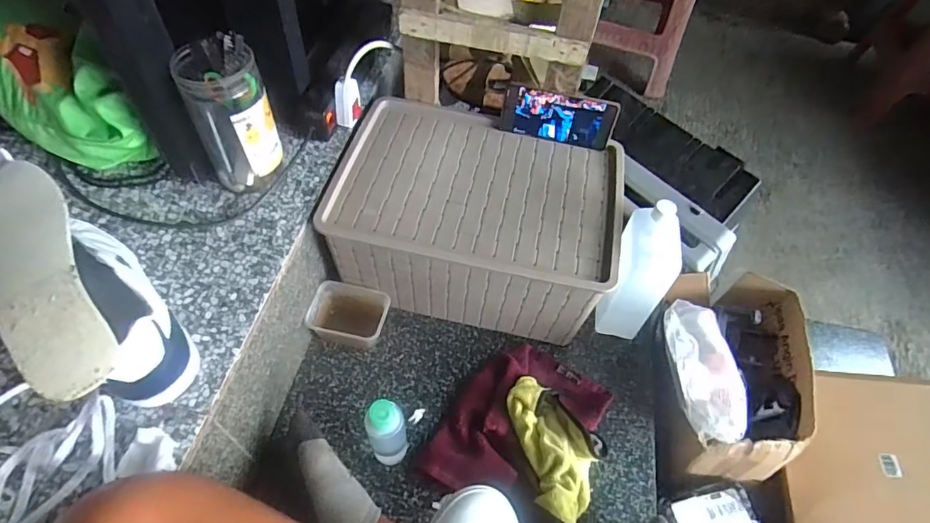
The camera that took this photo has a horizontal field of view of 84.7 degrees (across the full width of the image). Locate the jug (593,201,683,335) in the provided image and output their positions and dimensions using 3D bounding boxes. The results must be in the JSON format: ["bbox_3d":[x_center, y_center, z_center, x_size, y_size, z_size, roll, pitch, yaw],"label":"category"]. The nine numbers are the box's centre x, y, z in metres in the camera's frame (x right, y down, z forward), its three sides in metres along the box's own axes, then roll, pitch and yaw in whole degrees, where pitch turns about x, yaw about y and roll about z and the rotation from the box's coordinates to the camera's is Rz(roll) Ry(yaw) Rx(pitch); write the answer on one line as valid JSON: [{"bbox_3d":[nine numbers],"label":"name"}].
[{"bbox_3d":[0.239,0.016,0.716,0.069,0.206,0.098,6,54,0],"label":"jug"}]

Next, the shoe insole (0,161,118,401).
[{"bbox_3d":[-0.397,0.007,0.461,0.087,0.026,0.281,-28,61,-22],"label":"shoe insole"}]

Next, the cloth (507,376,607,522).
[{"bbox_3d":[0.124,0.230,0.647,0.113,0.047,0.185,-9,56,-10],"label":"cloth"}]

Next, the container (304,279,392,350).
[{"bbox_3d":[-0.165,0.082,0.733,0.103,0.054,0.079,15,55,6],"label":"container"}]

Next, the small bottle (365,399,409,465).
[{"bbox_3d":[-0.091,0.210,0.612,0.042,0.138,0.041,2,54,-3],"label":"small bottle"}]

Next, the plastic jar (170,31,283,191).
[{"bbox_3d":[-0.280,-0.173,0.623,0.084,0.180,0.085,2,54,-3],"label":"plastic jar"}]

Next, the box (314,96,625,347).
[{"bbox_3d":[0.017,-0.065,0.775,0.387,0.156,0.277,12,54,4],"label":"box"}]

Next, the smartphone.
[{"bbox_3d":[0.139,-0.213,0.761,0.163,0.075,0.008,12,42,7],"label":"smartphone"}]

